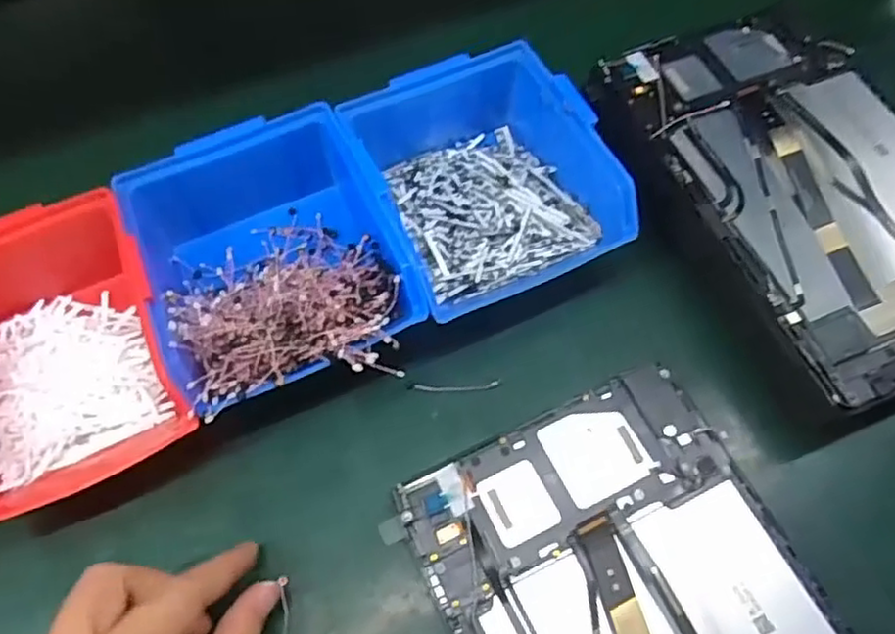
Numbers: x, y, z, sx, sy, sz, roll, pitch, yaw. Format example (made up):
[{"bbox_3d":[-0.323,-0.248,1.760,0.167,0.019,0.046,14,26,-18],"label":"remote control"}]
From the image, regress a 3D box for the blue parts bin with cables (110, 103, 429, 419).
[{"bbox_3d":[-0.091,-0.031,0.348,0.120,0.057,0.151,-22,62,-11],"label":"blue parts bin with cables"}]

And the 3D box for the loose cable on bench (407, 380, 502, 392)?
[{"bbox_3d":[0.003,0.037,0.357,0.050,0.004,0.005,-1,60,0],"label":"loose cable on bench"}]

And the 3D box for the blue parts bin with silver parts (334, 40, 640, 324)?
[{"bbox_3d":[0.020,-0.080,0.375,0.123,0.067,0.144,-24,63,-2],"label":"blue parts bin with silver parts"}]

